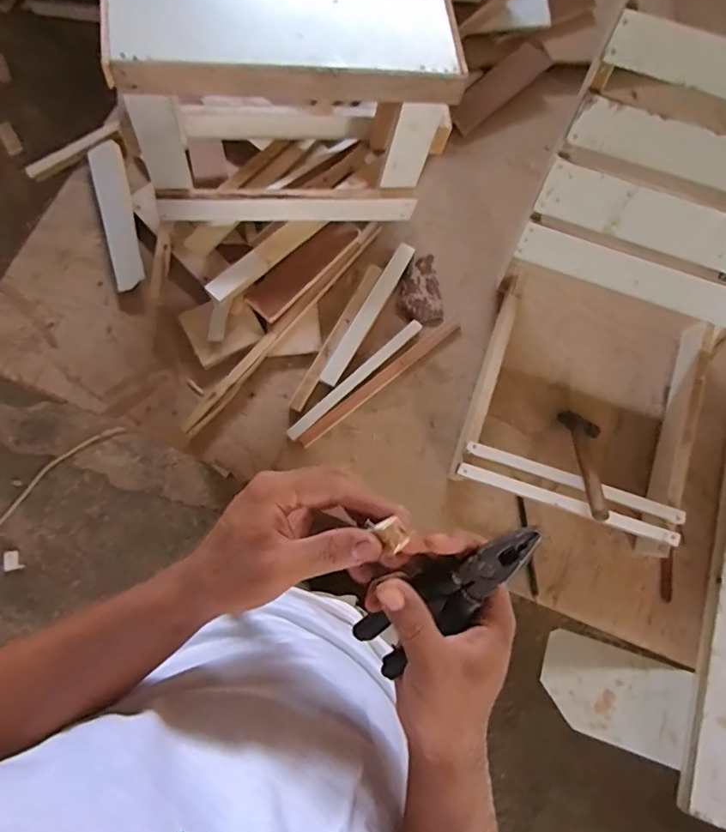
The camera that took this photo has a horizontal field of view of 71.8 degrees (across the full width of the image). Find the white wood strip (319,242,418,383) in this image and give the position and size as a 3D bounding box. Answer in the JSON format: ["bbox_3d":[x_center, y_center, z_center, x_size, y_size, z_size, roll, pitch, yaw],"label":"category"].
[{"bbox_3d":[0.008,-0.151,0.738,0.026,0.018,0.241,29,79,5],"label":"white wood strip"}]

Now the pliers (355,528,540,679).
[{"bbox_3d":[0.053,0.117,0.324,0.144,0.011,0.041,-44,81,23],"label":"pliers"}]

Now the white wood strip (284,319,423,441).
[{"bbox_3d":[-0.011,-0.054,0.722,0.248,0.018,0.019,-42,83,-12],"label":"white wood strip"}]

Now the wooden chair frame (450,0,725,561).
[{"bbox_3d":[0.351,-0.131,0.611,0.354,0.285,0.514,22,77,2],"label":"wooden chair frame"}]

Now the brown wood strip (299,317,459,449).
[{"bbox_3d":[0.025,-0.053,0.726,0.288,0.015,0.021,-38,82,-11],"label":"brown wood strip"}]

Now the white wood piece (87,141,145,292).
[{"bbox_3d":[-0.368,-0.304,0.748,0.056,0.014,0.241,-20,79,6],"label":"white wood piece"}]

